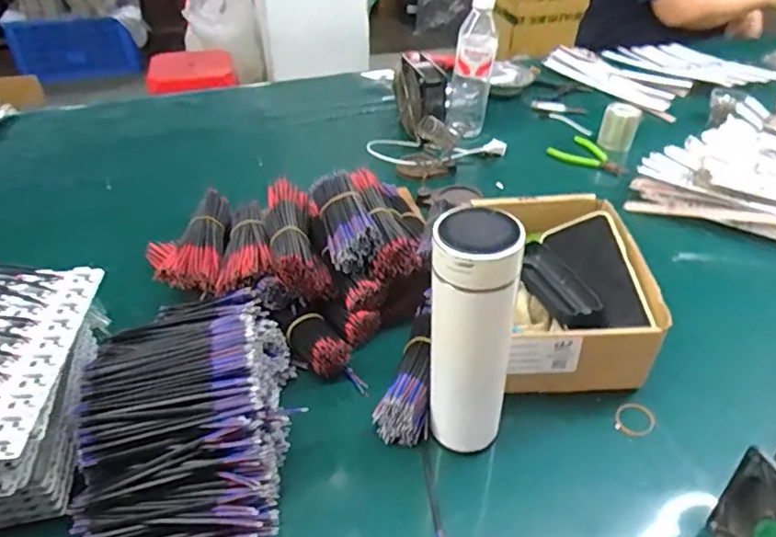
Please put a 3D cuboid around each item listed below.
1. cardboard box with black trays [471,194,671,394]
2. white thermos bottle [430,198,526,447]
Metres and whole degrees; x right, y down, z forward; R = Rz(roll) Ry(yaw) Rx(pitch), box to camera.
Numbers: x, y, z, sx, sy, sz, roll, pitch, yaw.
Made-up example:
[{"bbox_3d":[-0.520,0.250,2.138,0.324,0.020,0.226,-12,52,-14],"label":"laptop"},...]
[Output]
[{"bbox_3d":[0.190,0.019,0.615,0.140,0.095,0.222,1,39,0],"label":"cardboard box with black trays"},{"bbox_3d":[0.065,0.064,0.466,0.069,0.227,0.054,6,39,6],"label":"white thermos bottle"}]

